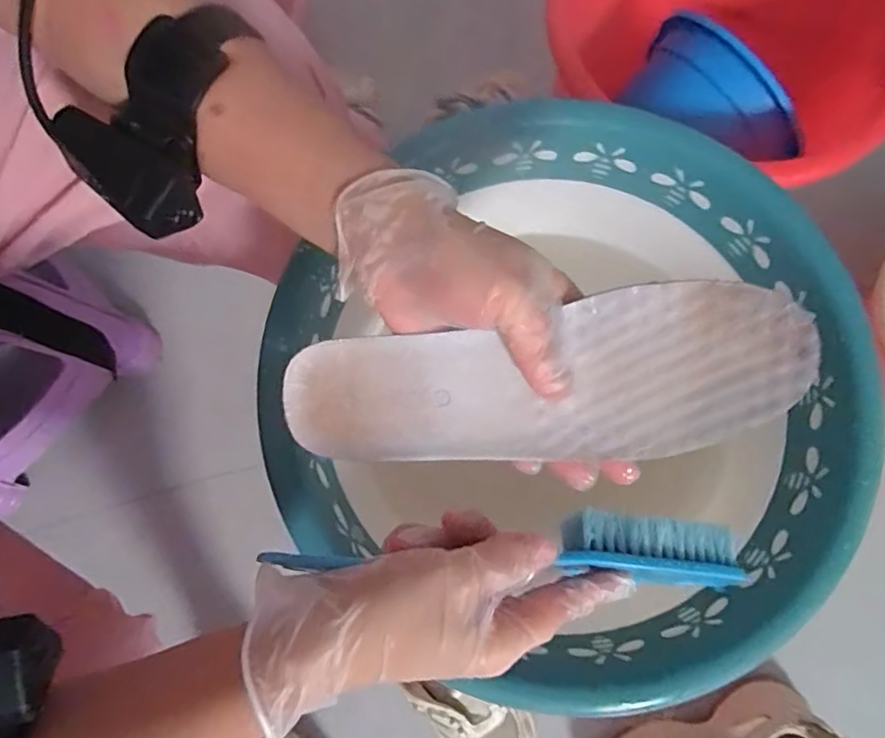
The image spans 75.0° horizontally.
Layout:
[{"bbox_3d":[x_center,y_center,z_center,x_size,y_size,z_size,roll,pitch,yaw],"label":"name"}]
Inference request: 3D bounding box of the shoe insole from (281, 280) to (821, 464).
[{"bbox_3d":[0.037,0.010,0.262,0.225,0.015,0.070,-9,102,14],"label":"shoe insole"}]

